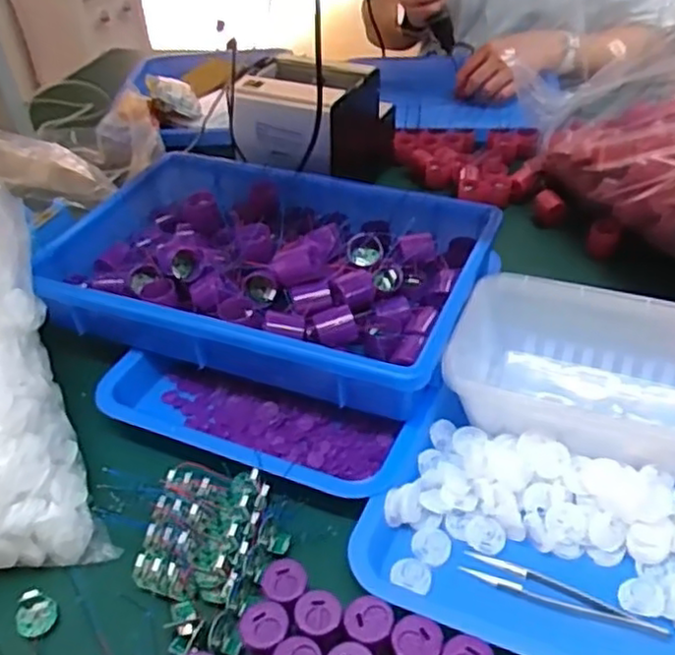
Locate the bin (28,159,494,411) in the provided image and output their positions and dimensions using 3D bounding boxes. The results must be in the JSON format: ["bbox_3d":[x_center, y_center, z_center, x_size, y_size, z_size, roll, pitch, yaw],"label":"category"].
[{"bbox_3d":[-0.060,-0.052,0.633,0.370,0.088,0.254,11,42,18],"label":"bin"}]

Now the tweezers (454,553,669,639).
[{"bbox_3d":[0.138,0.167,0.433,0.121,0.004,0.020,16,44,23],"label":"tweezers"}]

